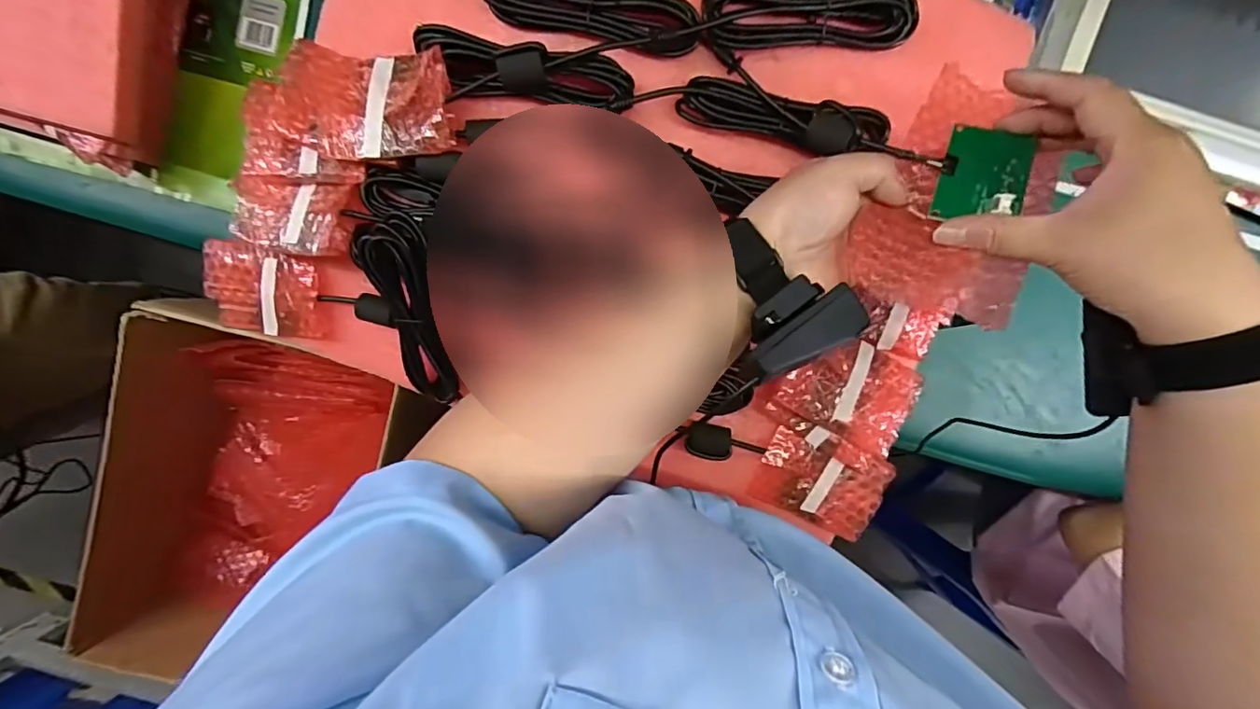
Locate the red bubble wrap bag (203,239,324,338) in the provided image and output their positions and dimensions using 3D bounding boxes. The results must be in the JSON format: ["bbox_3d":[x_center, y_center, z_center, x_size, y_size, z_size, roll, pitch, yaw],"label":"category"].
[{"bbox_3d":[-0.288,-0.049,0.412,0.096,0.021,0.066,12,96,2],"label":"red bubble wrap bag"}]

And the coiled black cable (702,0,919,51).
[{"bbox_3d":[0.126,-0.233,0.367,0.149,0.032,0.035,-1,96,3],"label":"coiled black cable"}]

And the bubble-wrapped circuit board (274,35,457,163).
[{"bbox_3d":[-0.178,-0.171,0.357,0.121,0.021,0.074,7,96,3],"label":"bubble-wrapped circuit board"}]

